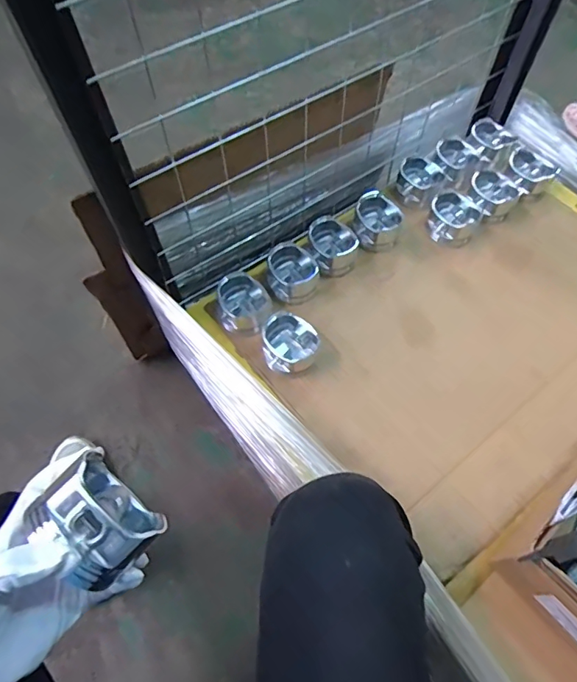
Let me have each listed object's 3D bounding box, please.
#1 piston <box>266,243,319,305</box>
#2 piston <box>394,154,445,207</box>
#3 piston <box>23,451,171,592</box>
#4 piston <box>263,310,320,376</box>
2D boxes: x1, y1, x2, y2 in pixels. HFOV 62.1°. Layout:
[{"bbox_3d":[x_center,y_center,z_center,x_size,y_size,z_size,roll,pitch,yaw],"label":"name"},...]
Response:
[{"bbox_3d":[0.006,-0.097,0.706,0.073,0.055,0.072,0,62,0],"label":"piston"},{"bbox_3d":[0.215,-0.265,0.795,0.064,0.047,0.065,0,62,0],"label":"piston"},{"bbox_3d":[-0.126,0.122,0.320,0.070,0.063,0.054,37,68,17],"label":"piston"},{"bbox_3d":[0.001,0.008,0.652,0.072,0.057,0.073,0,62,0],"label":"piston"}]

